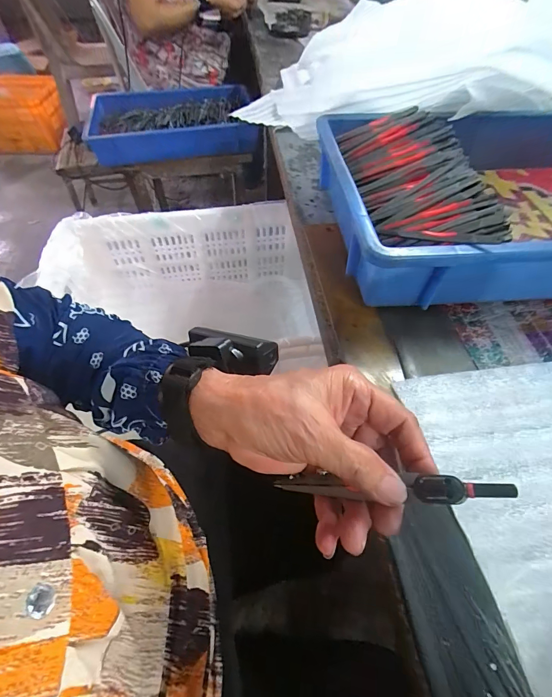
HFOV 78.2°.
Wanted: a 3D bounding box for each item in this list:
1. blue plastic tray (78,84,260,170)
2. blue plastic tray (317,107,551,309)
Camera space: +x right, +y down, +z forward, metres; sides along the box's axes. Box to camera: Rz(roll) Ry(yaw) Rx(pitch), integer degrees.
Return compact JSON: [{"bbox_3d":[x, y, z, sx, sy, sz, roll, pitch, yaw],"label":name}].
[{"bbox_3d":[-0.286,-0.634,0.949,0.427,0.081,0.323,-7,55,-5],"label":"blue plastic tray"},{"bbox_3d":[0.262,-0.170,0.375,0.392,0.100,0.271,-2,55,-2],"label":"blue plastic tray"}]

